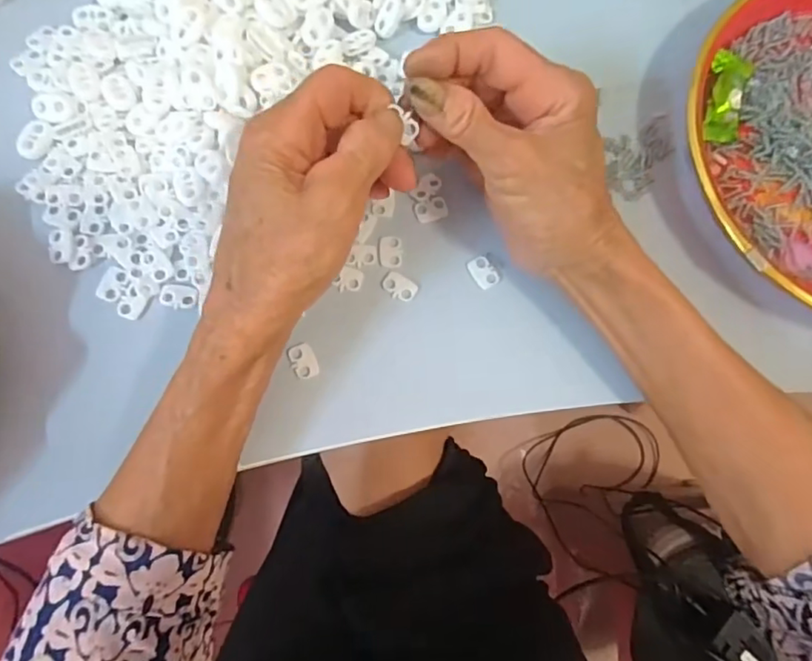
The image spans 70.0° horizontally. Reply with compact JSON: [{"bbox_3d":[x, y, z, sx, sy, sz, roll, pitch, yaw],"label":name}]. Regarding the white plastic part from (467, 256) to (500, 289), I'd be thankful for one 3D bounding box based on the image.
[{"bbox_3d":[0.042,-0.031,0.315,0.013,0.004,0.018,-34,83,-10],"label":"white plastic part"}]

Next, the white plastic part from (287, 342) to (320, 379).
[{"bbox_3d":[-0.053,0.015,0.299,0.012,0.004,0.019,-25,81,-9],"label":"white plastic part"}]

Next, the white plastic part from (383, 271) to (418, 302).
[{"bbox_3d":[-0.003,-0.024,0.310,0.019,0.004,0.012,24,78,0],"label":"white plastic part"}]

